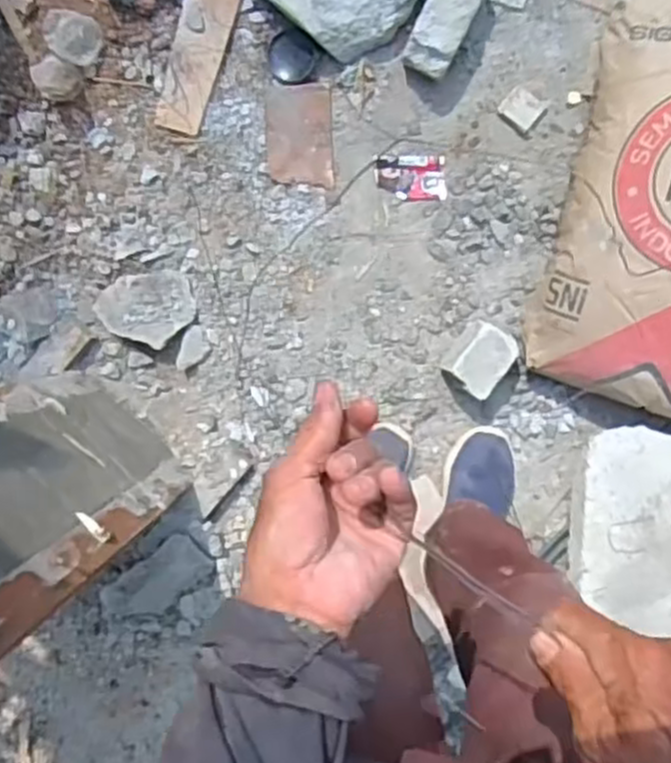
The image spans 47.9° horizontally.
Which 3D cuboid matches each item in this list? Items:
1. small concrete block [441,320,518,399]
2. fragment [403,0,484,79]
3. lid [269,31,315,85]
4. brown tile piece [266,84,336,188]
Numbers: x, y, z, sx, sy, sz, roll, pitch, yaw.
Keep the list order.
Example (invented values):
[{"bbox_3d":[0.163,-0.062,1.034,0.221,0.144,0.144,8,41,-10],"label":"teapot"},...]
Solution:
[{"bbox_3d":[0.230,-0.037,1.191,0.082,0.088,0.111,36,99,1],"label":"small concrete block"},{"bbox_3d":[0.170,-0.546,1.124,0.075,0.072,0.189,27,99,2],"label":"fragment"},{"bbox_3d":[-0.068,-0.507,1.185,0.069,0.011,0.078,-7,96,7],"label":"lid"},{"bbox_3d":[-0.056,-0.391,1.208,0.104,0.006,0.151,-2,104,3],"label":"brown tile piece"}]

